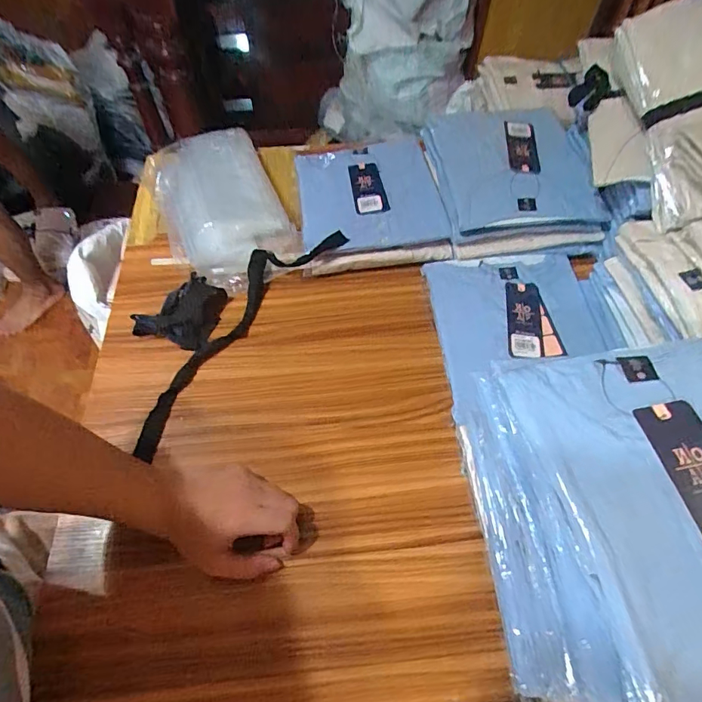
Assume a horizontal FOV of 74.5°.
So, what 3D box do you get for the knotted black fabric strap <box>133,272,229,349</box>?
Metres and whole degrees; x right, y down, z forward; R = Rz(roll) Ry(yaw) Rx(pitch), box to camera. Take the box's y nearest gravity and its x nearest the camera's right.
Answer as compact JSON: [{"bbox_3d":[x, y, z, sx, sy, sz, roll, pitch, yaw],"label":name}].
[{"bbox_3d":[-0.226,-0.055,0.620,0.104,0.017,0.099,16,59,11],"label":"knotted black fabric strap"}]

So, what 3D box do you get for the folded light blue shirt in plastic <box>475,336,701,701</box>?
[{"bbox_3d":[0.253,0.100,0.329,0.226,0.033,0.242,-8,58,-4],"label":"folded light blue shirt in plastic"}]

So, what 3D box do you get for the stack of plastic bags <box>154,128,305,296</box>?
[{"bbox_3d":[-0.206,-0.242,0.712,0.202,0.067,0.324,-21,60,-12],"label":"stack of plastic bags"}]

